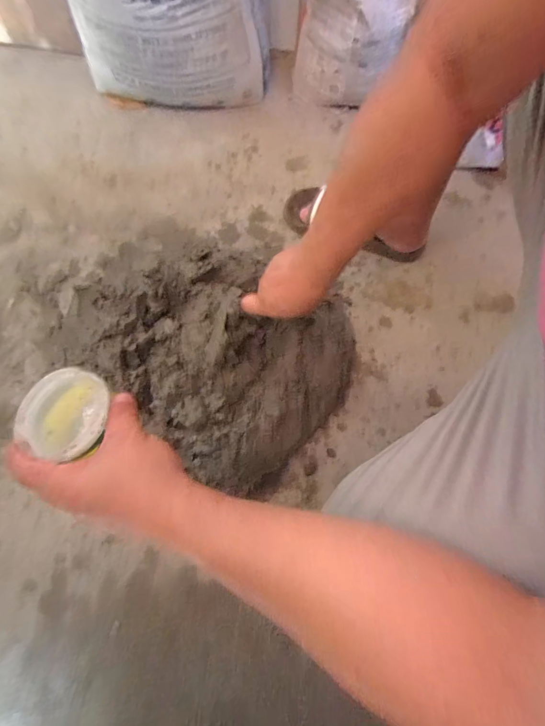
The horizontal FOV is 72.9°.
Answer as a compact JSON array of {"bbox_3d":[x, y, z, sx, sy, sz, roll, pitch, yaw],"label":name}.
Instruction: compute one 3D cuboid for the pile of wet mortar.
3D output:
[{"bbox_3d":[-0.107,-0.060,0.593,0.479,0.111,0.345,37,77,10],"label":"pile of wet mortar"}]

